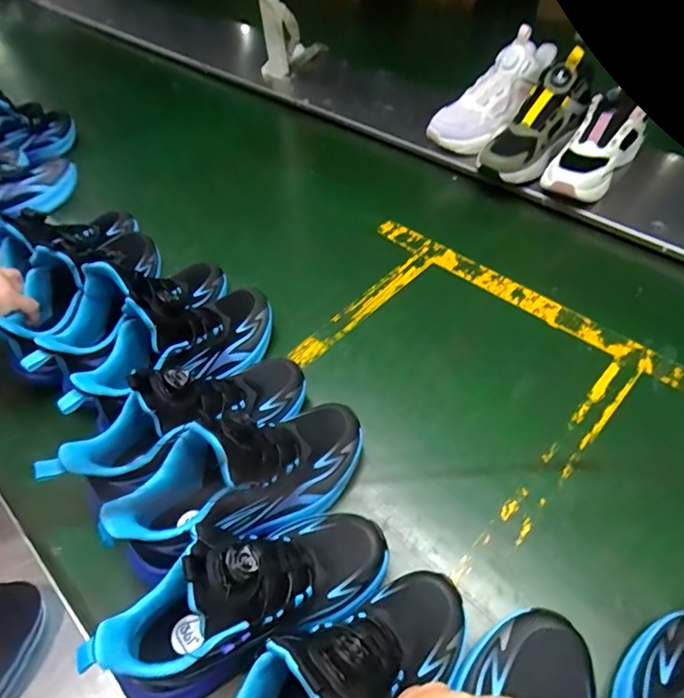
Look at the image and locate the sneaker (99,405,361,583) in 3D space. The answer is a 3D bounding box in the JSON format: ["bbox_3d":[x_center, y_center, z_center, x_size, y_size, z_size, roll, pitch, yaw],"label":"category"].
[{"bbox_3d":[-0.078,0.104,0.417,0.238,0.116,0.098,-13,50,-26],"label":"sneaker"}]

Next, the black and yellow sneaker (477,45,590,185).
[{"bbox_3d":[0.314,-0.365,0.778,0.087,0.083,0.221,37,85,27],"label":"black and yellow sneaker"}]

